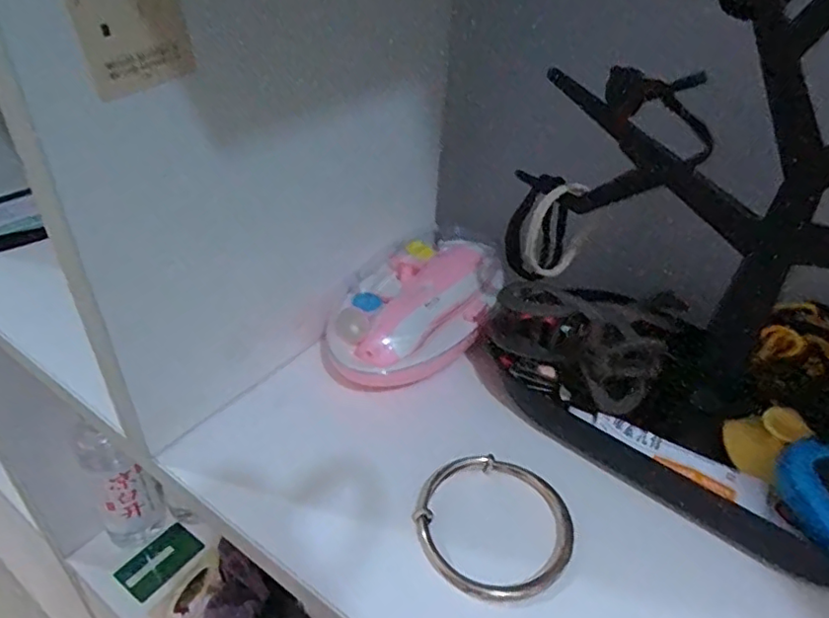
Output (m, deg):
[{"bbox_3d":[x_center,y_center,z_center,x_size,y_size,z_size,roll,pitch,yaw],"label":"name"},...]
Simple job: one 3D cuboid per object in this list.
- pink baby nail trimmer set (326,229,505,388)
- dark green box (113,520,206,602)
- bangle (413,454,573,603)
[{"bbox_3d":[0.003,-0.003,0.357,0.081,0.028,0.134,17,39,18],"label":"pink baby nail trimmer set"},{"bbox_3d":[-0.292,0.288,0.680,0.059,0.012,0.085,28,43,29],"label":"dark green box"},{"bbox_3d":[0.036,0.095,0.264,0.068,0.008,0.067,2,37,-2],"label":"bangle"}]

